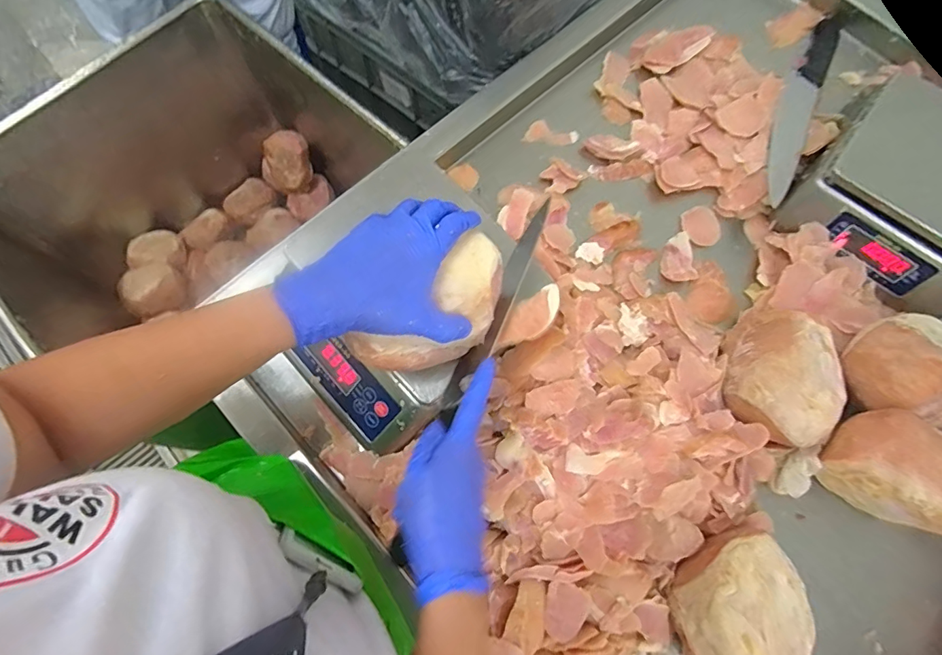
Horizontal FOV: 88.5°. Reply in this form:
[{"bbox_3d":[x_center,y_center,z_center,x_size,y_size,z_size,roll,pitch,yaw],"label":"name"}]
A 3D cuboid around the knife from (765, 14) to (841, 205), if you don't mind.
[{"bbox_3d":[0.461,-0.322,0.676,0.052,0.016,0.346,27,75,6],"label":"knife"}]

